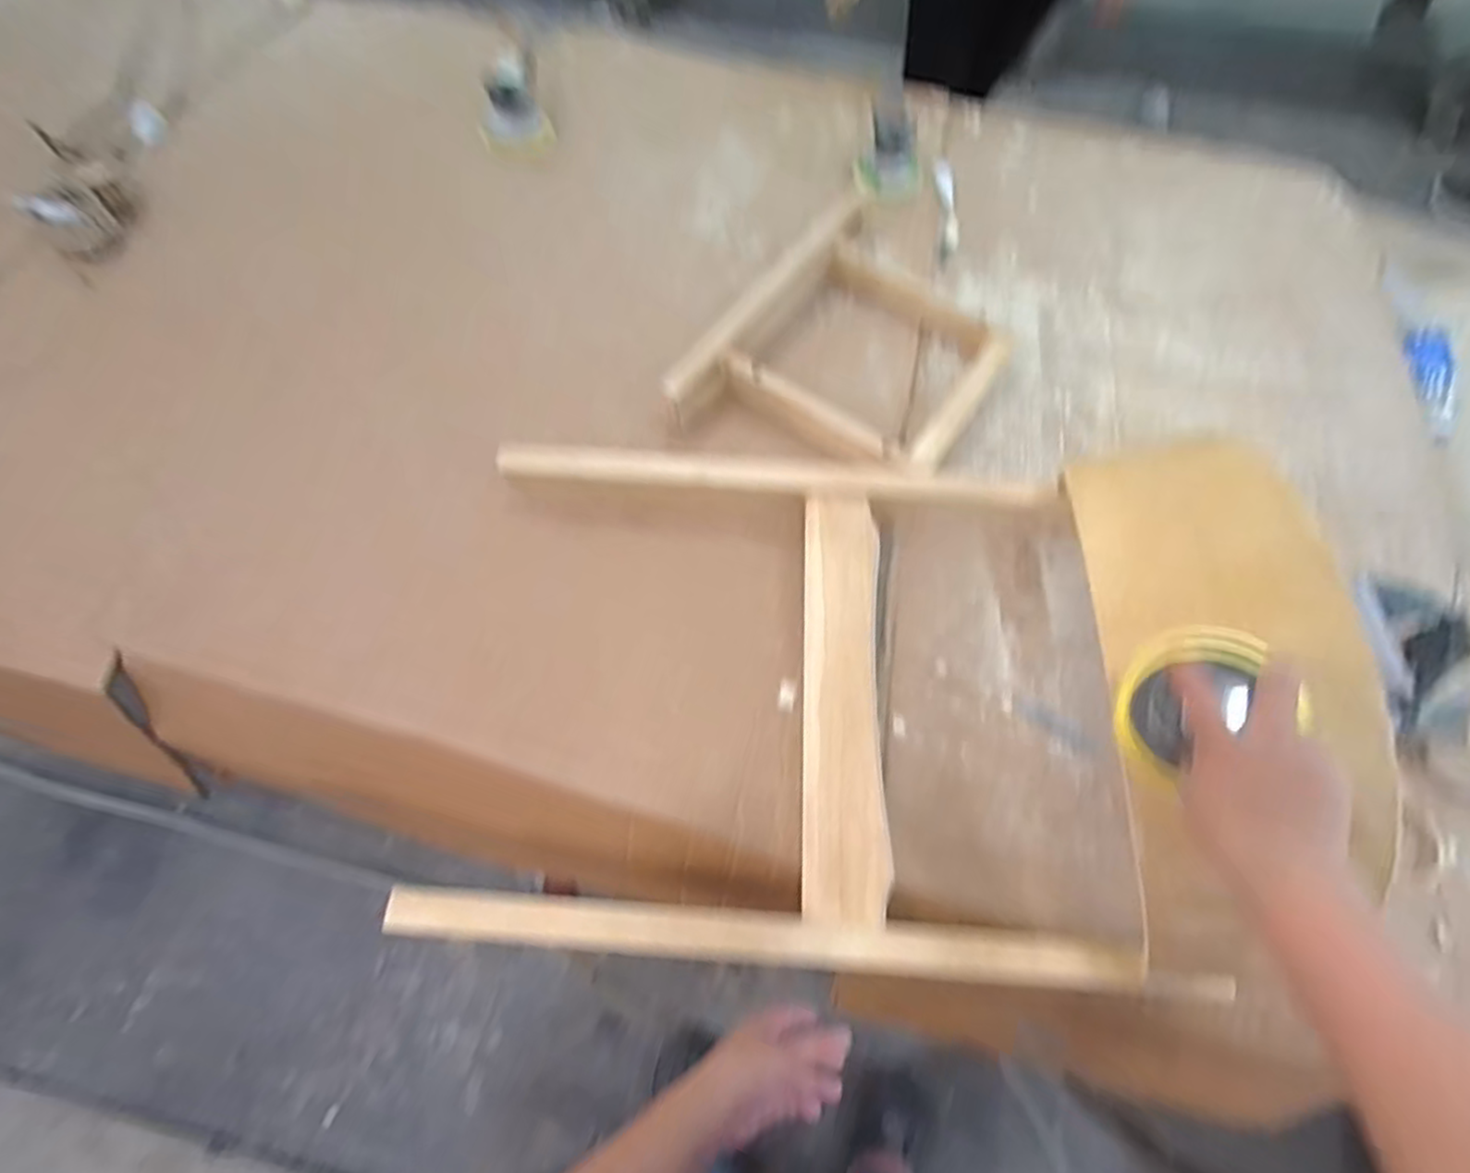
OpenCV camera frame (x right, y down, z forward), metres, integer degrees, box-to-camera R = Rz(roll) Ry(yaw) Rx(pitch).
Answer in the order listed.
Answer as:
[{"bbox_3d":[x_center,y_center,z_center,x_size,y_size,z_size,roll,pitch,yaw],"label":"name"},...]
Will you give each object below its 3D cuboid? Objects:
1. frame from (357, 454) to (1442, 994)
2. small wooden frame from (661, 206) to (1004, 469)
[{"bbox_3d":[0.085,0.055,0.602,0.705,0.264,0.516,3,68,1],"label":"frame"},{"bbox_3d":[0.170,-0.315,0.877,0.325,0.067,0.456,31,67,11],"label":"small wooden frame"}]

